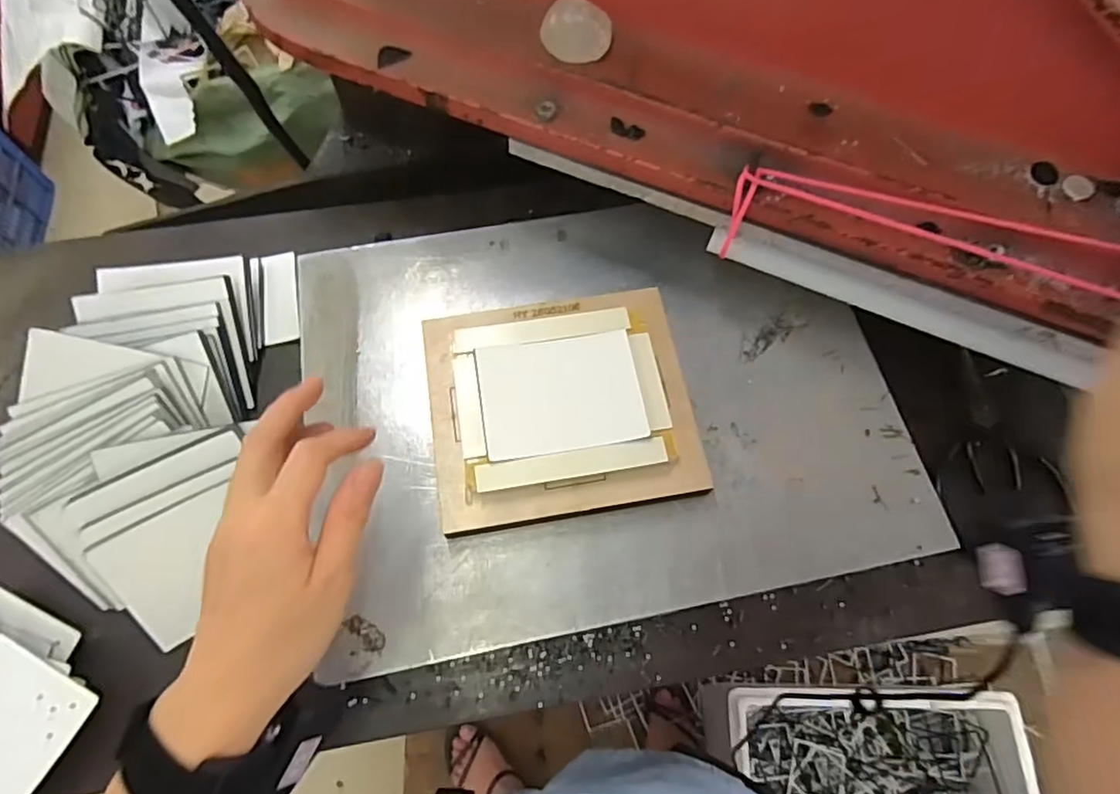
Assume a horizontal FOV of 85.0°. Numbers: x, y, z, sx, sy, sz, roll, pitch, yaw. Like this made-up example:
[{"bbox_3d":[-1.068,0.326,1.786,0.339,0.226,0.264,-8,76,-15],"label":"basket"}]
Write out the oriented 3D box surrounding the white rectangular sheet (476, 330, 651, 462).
[{"bbox_3d":[0.001,-0.003,0.415,0.106,0.004,0.081,-8,68,-4],"label":"white rectangular sheet"}]

